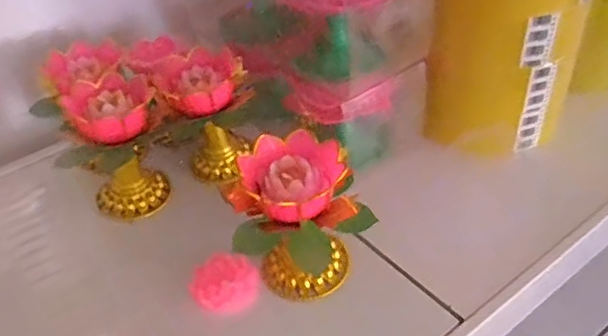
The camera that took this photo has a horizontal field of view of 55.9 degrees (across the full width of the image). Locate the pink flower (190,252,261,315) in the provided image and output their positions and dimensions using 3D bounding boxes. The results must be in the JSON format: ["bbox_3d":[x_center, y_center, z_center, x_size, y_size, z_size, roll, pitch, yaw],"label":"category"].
[{"bbox_3d":[-0.058,0.085,0.423,0.049,0.023,0.037,-22,43,-19],"label":"pink flower"}]

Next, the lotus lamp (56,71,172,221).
[{"bbox_3d":[-0.157,-0.019,0.488,0.082,0.098,0.074,-14,41,-10],"label":"lotus lamp"}]

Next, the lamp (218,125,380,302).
[{"bbox_3d":[-0.005,0.036,0.404,0.091,0.100,0.075,-15,42,-12],"label":"lamp"}]

